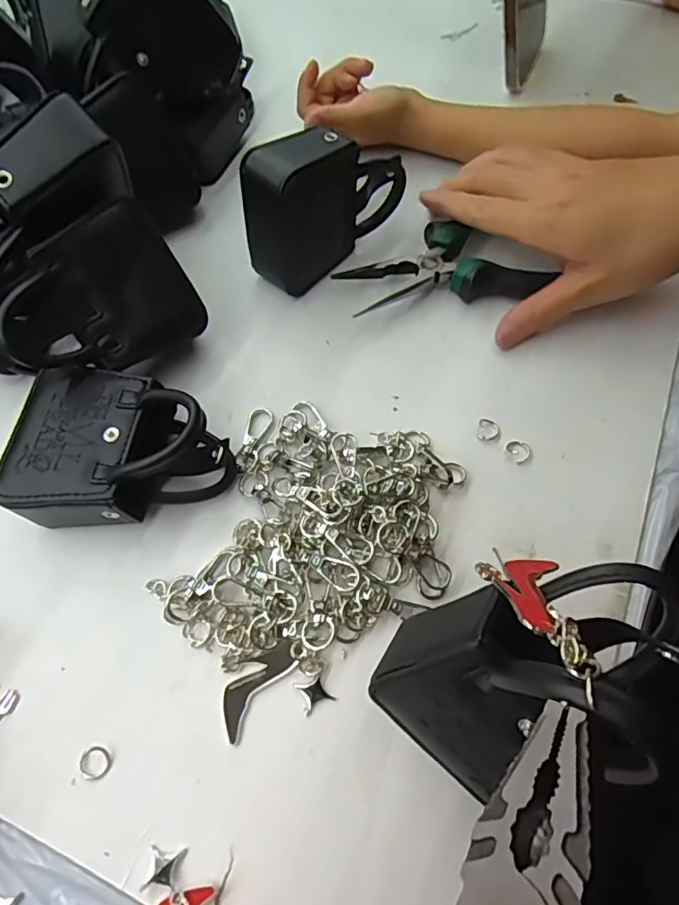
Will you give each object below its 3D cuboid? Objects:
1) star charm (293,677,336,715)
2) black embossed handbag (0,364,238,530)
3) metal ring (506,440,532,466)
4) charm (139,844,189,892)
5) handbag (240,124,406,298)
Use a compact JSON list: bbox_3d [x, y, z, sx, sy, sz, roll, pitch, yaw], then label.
[{"bbox_3d":[-0.011,0.104,0.240,0.014,0.004,0.012,-21,65,-9],"label":"star charm"},{"bbox_3d":[-0.106,0.000,0.268,0.097,0.049,0.073,8,63,5],"label":"black embossed handbag"},{"bbox_3d":[0.094,-0.001,0.290,0.012,0.004,0.014,-34,67,-15],"label":"metal ring"},{"bbox_3d":[-0.067,0.160,0.213,0.014,0.004,0.014,4,63,3],"label":"charm"},{"bbox_3d":[-0.007,-0.149,0.326,0.100,0.074,0.037,-41,69,-18],"label":"handbag"}]

